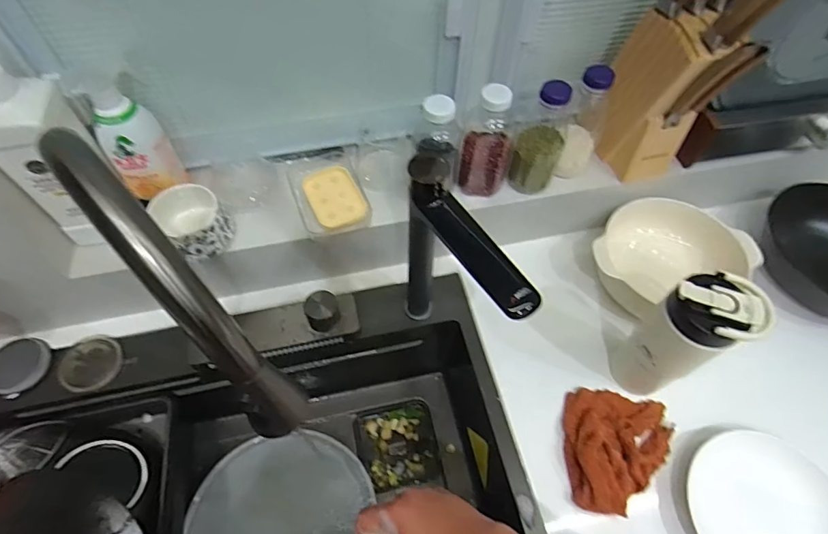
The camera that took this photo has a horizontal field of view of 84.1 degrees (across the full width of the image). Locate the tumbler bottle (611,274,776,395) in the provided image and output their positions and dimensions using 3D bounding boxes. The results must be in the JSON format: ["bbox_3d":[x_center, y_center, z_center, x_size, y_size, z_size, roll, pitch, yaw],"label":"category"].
[{"bbox_3d":[0.325,0.092,0.575,0.078,0.218,0.078,-15,60,-11],"label":"tumbler bottle"}]

